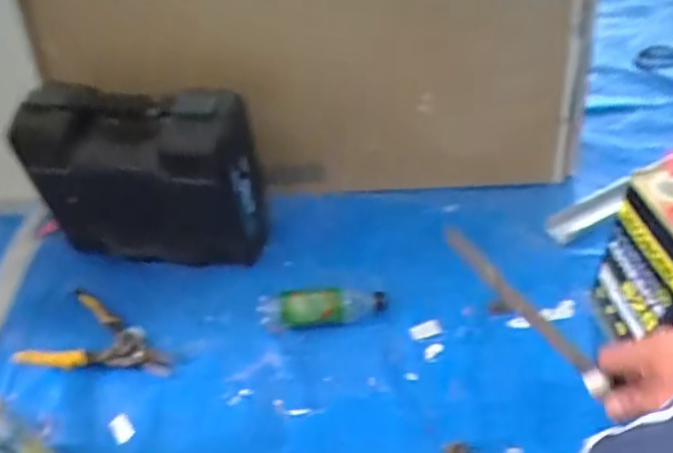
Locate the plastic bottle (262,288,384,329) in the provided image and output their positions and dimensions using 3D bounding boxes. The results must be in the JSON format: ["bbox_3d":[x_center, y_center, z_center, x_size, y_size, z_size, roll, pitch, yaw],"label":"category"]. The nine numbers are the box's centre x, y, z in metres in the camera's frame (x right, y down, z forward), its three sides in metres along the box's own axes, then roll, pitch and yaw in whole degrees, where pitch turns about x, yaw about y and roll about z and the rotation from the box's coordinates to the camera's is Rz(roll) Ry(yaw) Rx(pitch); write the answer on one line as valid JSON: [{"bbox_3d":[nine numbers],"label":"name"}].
[{"bbox_3d":[-0.022,0.123,0.944,0.193,0.053,0.051,-3,44,3],"label":"plastic bottle"}]

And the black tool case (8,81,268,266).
[{"bbox_3d":[-0.290,-0.074,0.963,0.331,0.292,0.134,6,48,13],"label":"black tool case"}]

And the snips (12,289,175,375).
[{"bbox_3d":[-0.357,0.164,0.954,0.227,0.034,0.126,-1,44,6],"label":"snips"}]

